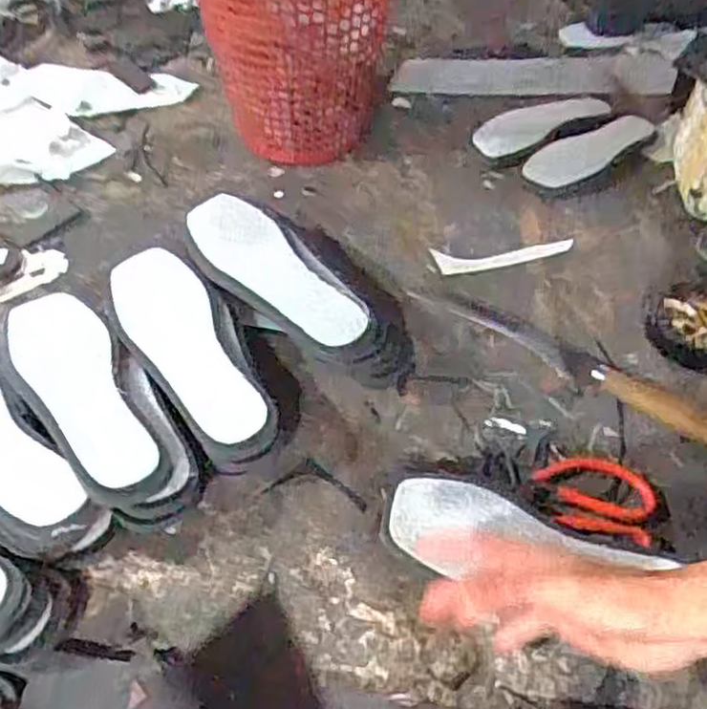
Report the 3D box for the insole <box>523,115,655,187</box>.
[{"bbox_3d":[0.305,-0.265,0.947,0.197,0.019,0.063,-29,56,-23],"label":"insole"}]

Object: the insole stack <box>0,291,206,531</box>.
[{"bbox_3d":[-0.235,0.037,0.654,0.095,0.074,0.299,-32,56,-25],"label":"insole stack"}]

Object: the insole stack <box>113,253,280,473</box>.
[{"bbox_3d":[-0.150,-0.002,0.688,0.100,0.072,0.226,-32,57,-25],"label":"insole stack"}]

